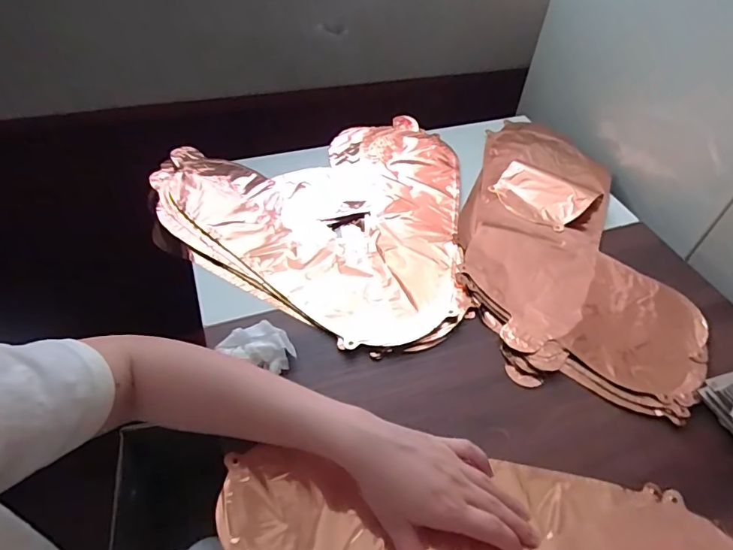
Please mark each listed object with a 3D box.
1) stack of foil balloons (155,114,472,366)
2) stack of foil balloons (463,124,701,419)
[{"bbox_3d":[-0.070,-0.088,0.601,0.378,0.024,0.402,5,48,0],"label":"stack of foil balloons"},{"bbox_3d":[0.240,-0.063,0.603,0.244,0.017,0.497,2,48,-2],"label":"stack of foil balloons"}]

